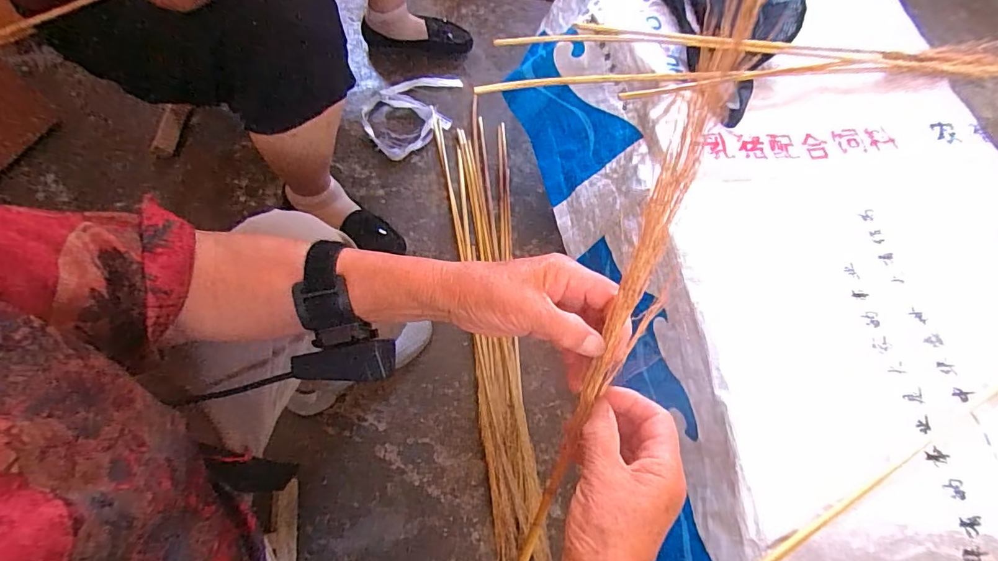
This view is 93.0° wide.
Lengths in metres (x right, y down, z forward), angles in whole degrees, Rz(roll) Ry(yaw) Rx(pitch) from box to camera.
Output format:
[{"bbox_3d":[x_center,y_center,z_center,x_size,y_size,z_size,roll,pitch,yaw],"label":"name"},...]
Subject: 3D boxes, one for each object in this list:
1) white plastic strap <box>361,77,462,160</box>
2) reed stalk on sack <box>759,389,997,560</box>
[{"bbox_3d":[-0.174,-0.369,1.019,0.240,0.021,0.174,-34,72,-17],"label":"white plastic strap"},{"bbox_3d":[0.467,0.133,0.474,0.611,0.013,0.011,-27,70,-12],"label":"reed stalk on sack"}]

